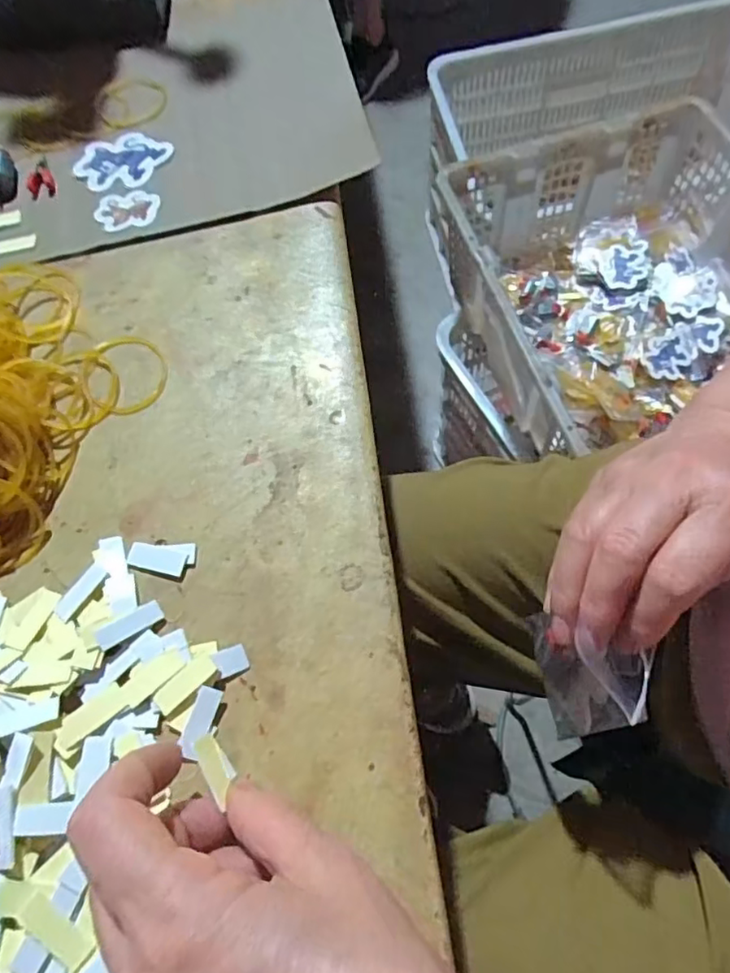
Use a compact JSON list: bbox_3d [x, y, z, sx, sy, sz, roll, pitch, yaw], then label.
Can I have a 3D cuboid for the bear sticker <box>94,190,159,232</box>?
[{"bbox_3d":[-0.148,-0.172,0.370,0.041,0.004,0.030,-5,65,1],"label":"bear sticker"}]

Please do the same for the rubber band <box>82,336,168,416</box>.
[{"bbox_3d":[-0.130,-0.062,0.323,0.045,0.004,0.052,-30,67,-10],"label":"rubber band"}]

